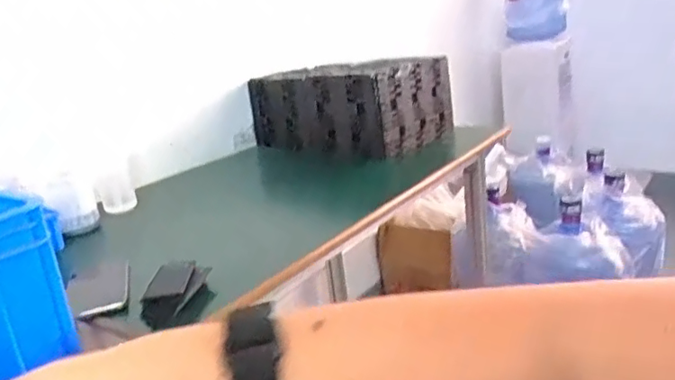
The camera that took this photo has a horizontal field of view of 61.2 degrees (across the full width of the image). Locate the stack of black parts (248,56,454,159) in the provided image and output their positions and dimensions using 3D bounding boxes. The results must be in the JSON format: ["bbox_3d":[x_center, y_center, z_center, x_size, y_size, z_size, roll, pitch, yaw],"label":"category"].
[{"bbox_3d":[0.022,-0.203,1.380,0.429,0.187,0.246,9,24,42],"label":"stack of black parts"}]

